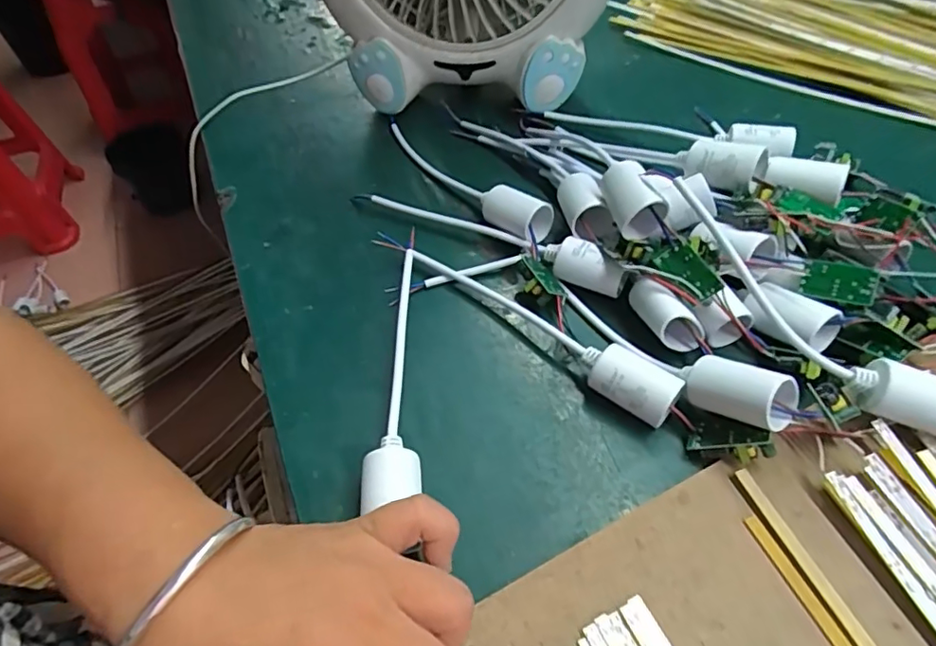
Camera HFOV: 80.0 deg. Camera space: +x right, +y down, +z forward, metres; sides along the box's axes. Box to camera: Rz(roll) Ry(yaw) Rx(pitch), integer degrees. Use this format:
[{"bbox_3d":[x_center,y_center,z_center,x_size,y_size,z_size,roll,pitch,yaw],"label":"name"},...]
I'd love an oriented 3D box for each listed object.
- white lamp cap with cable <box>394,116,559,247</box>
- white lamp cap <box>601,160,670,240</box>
[{"bbox_3d":[-0.014,-0.119,0.416,0.028,0.032,0.193,-36,58,-21],"label":"white lamp cap with cable"},{"bbox_3d":[0.097,-0.073,0.330,0.026,0.026,0.041,-12,52,-4],"label":"white lamp cap"}]

